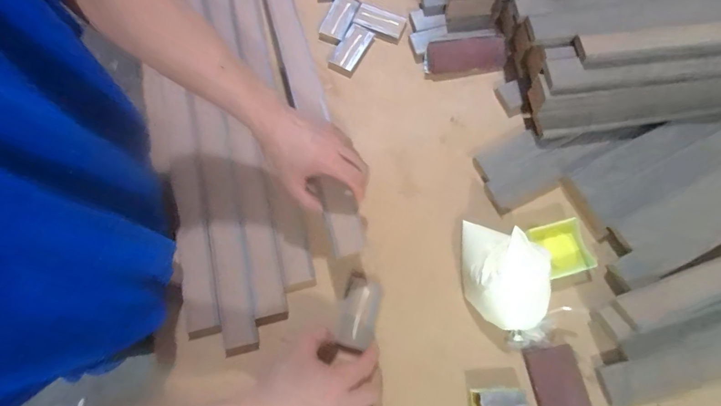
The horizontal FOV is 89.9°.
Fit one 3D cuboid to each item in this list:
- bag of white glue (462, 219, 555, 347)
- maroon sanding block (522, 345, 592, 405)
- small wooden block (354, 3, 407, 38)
[{"bbox_3d":[0.173,0.093,0.433,0.094,0.055,0.155,-5,74,1],"label":"bag of white glue"},{"bbox_3d":[0.233,0.227,0.412,0.056,0.019,0.114,-9,74,-1],"label":"maroon sanding block"},{"bbox_3d":[0.030,-0.290,0.571,0.076,0.006,0.042,21,76,8],"label":"small wooden block"}]

